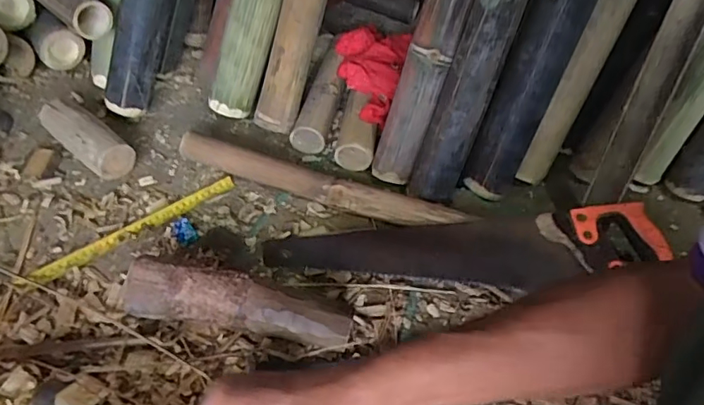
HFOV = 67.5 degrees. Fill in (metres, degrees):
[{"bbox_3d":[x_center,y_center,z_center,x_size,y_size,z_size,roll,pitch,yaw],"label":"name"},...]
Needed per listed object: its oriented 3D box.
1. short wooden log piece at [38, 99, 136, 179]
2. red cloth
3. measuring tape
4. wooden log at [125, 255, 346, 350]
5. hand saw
[{"bbox_3d":[-0.387,-0.094,0.772,0.157,0.061,0.060,35,52,23],"label":"short wooden log piece"},{"bbox_3d":[0.022,-0.222,0.879,0.118,0.069,0.219,14,47,6],"label":"red cloth"},{"bbox_3d":[-0.290,0.032,0.704,0.291,0.010,0.027,-30,57,-31],"label":"measuring tape"},{"bbox_3d":[-0.126,0.118,0.593,0.246,0.070,0.050,9,46,2],"label":"wooden log"},{"bbox_3d":[0.140,0.065,0.684,0.489,0.023,0.097,-4,68,5],"label":"hand saw"}]

